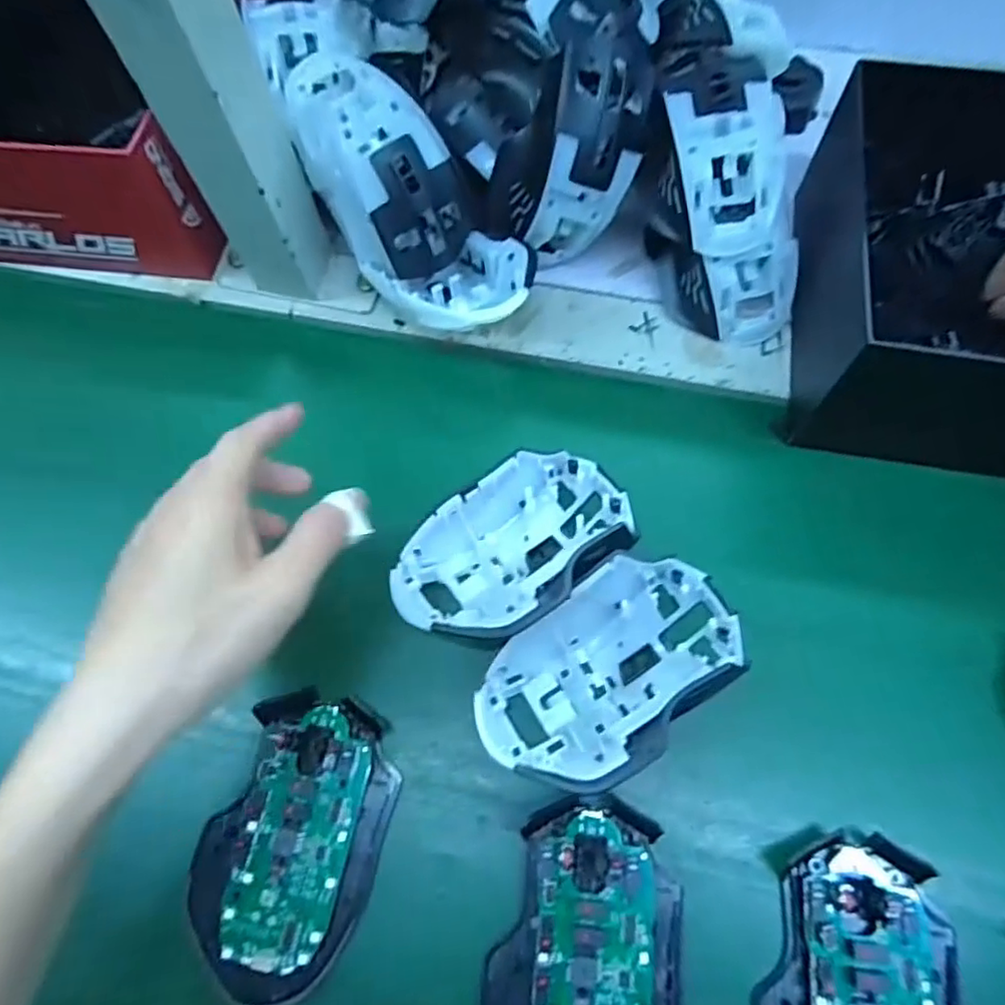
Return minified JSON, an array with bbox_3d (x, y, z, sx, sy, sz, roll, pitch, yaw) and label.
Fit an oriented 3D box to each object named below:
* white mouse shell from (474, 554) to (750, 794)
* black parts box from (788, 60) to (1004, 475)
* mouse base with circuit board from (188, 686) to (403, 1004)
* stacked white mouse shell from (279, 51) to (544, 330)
[{"bbox_3d":[0.045,0.072,0.274,0.115,0.035,0.077,-38,70,-14],"label":"white mouse shell"},{"bbox_3d":[0.278,-0.109,0.317,0.223,0.088,0.181,9,67,6],"label":"black parts box"},{"bbox_3d":[-0.089,0.142,0.271,0.072,0.015,0.114,13,67,7],"label":"mouse base with circuit board"},{"bbox_3d":[-0.052,-0.157,0.332,0.067,0.054,0.152,-41,103,-13],"label":"stacked white mouse shell"}]

